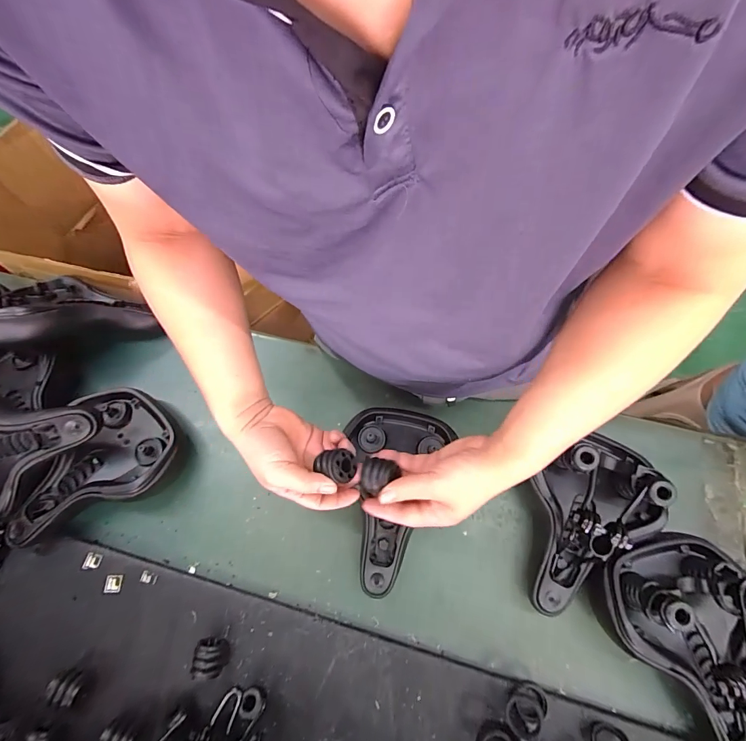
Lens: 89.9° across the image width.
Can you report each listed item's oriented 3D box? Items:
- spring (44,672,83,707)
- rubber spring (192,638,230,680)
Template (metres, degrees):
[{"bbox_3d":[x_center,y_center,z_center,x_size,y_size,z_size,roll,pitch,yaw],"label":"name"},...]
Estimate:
[{"bbox_3d":[-0.379,0.391,0.461,0.035,0.026,0.029,11,70,6],"label":"spring"},{"bbox_3d":[-0.208,0.368,0.480,0.036,0.033,0.039,-1,69,2],"label":"rubber spring"}]

